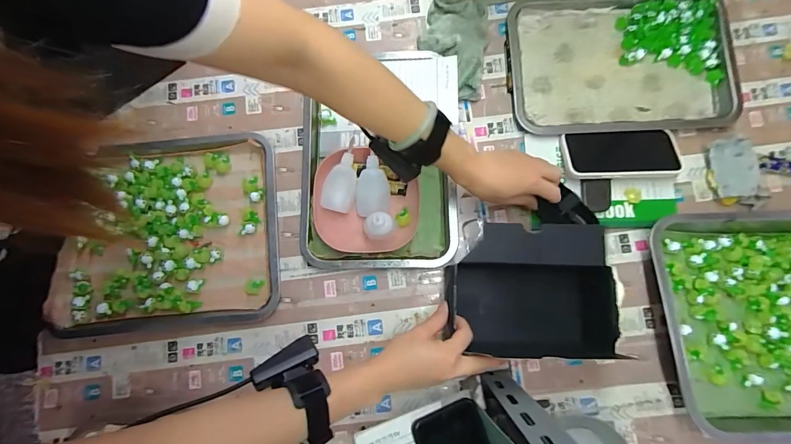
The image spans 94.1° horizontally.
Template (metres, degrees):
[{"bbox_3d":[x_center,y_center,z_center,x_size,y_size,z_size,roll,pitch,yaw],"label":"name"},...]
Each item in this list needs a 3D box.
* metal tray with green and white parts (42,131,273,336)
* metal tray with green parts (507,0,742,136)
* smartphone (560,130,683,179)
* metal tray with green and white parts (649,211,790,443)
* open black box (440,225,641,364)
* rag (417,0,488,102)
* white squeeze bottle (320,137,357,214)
[{"bbox_3d":[-0.312,0.014,0.507,0.295,0.021,0.256,-5,79,1],"label":"metal tray with green and white parts"},{"bbox_3d":[0.326,-0.230,0.530,0.305,0.023,0.208,-2,79,1],"label":"metal tray with green parts"},{"bbox_3d":[0.305,-0.091,0.500,0.150,0.013,0.071,-3,63,2],"label":"smartphone"},{"bbox_3d":[0.513,0.119,0.446,0.339,0.048,0.262,-2,79,1],"label":"metal tray with green and white parts"},{"bbox_3d":[0.160,0.086,0.453,0.189,0.068,0.155,0,79,2],"label":"open black box"},{"bbox_3d":[0.081,-0.261,0.535,0.101,0.040,0.147,7,80,3],"label":"rag"},{"bbox_3d":[-0.072,-0.062,0.503,0.040,0.030,0.097,12,80,4],"label":"white squeeze bottle"}]

